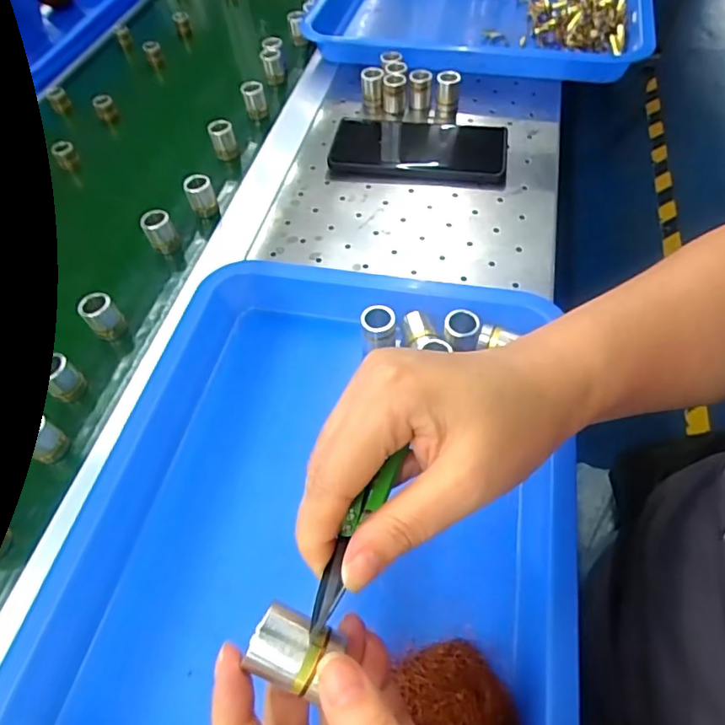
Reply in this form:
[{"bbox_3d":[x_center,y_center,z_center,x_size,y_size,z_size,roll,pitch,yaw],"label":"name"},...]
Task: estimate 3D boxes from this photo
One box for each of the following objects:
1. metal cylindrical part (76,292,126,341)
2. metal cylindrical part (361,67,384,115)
[{"bbox_3d":[-0.197,-0.035,0.404,0.024,0.034,0.019,-36,61,-19],"label":"metal cylindrical part"},{"bbox_3d":[0.010,-0.286,0.556,0.022,0.035,0.020,-2,55,3],"label":"metal cylindrical part"}]

